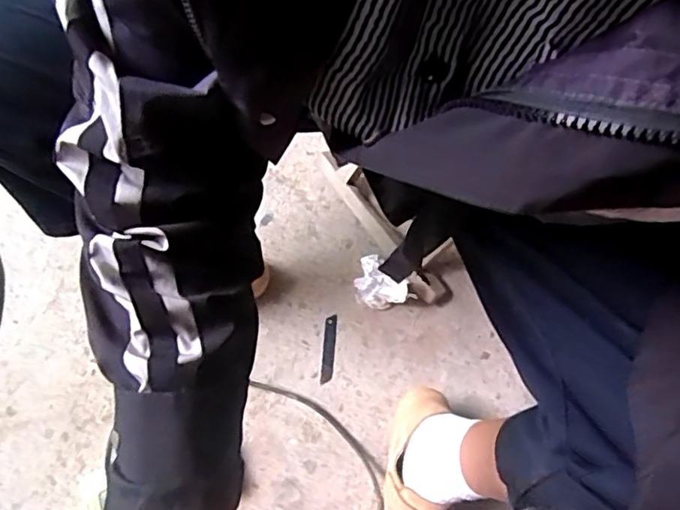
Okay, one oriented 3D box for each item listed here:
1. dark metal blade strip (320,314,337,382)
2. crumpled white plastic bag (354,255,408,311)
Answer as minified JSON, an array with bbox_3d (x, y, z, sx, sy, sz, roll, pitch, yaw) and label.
[{"bbox_3d":[-0.016,0.135,0.830,0.016,0.004,0.097,4,72,3],"label":"dark metal blade strip"},{"bbox_3d":[0.057,0.036,0.832,0.072,0.052,0.078,-6,71,0],"label":"crumpled white plastic bag"}]

